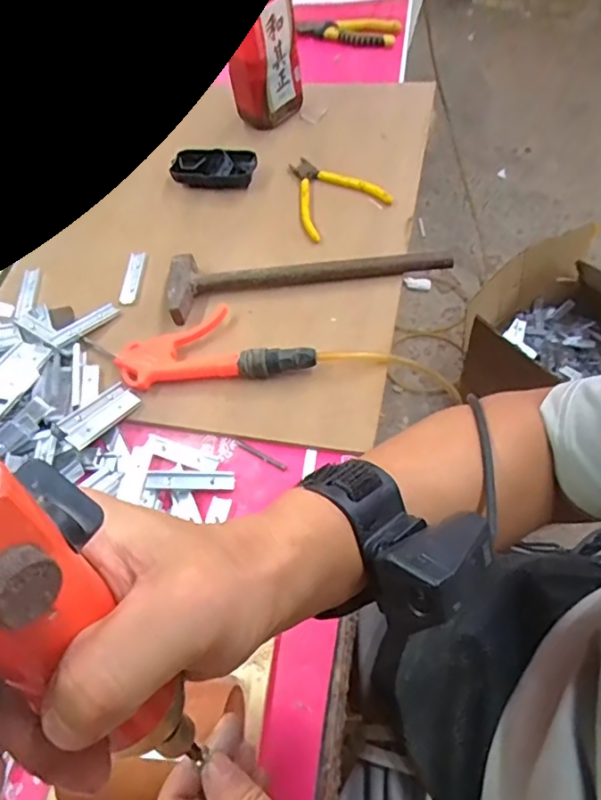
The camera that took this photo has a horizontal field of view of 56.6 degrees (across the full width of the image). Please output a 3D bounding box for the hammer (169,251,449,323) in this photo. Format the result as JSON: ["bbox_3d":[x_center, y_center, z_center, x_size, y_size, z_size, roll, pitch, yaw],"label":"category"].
[{"bbox_3d":[0.006,-0.145,0.624,0.307,0.034,0.078,-6,59,1],"label":"hammer"}]

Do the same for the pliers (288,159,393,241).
[{"bbox_3d":[0.034,-0.268,0.700,0.111,0.017,0.134,-26,60,-11],"label":"pliers"}]

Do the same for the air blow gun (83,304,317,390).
[{"bbox_3d":[-0.104,-0.061,0.582,0.235,0.030,0.089,-2,59,3],"label":"air blow gun"}]

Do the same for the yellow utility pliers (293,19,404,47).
[{"bbox_3d":[0.075,-0.593,0.891,0.169,0.025,0.047,20,63,16],"label":"yellow utility pliers"}]

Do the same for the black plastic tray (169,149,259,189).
[{"bbox_3d":[-0.112,-0.305,0.734,0.109,0.030,0.051,5,59,7],"label":"black plastic tray"}]

